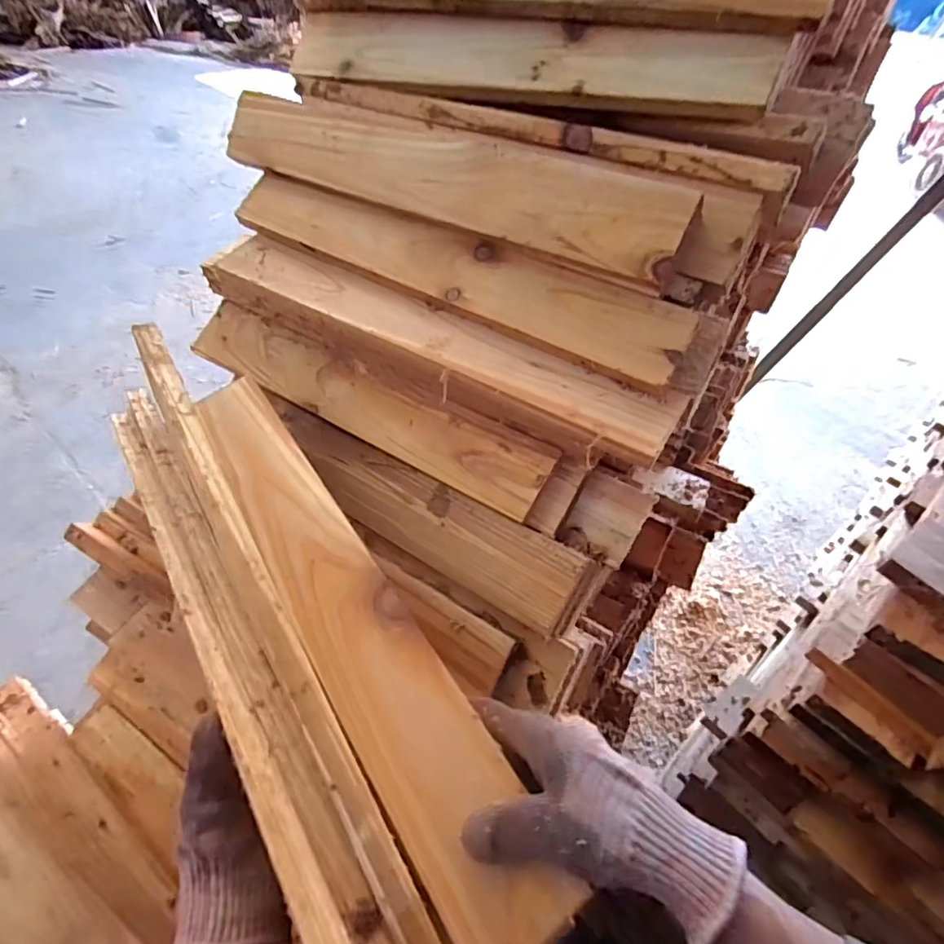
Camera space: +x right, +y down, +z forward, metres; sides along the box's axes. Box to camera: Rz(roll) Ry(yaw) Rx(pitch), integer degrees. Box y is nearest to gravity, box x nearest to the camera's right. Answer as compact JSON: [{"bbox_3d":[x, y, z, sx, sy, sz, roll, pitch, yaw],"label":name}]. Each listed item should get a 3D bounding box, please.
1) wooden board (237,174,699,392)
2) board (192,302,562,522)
[{"bbox_3d":[-0.035,-0.190,0.493,0.469,0.016,0.076,25,88,19],"label":"wooden board"},{"bbox_3d":[-0.120,-0.077,0.531,0.433,0.015,0.076,28,88,22],"label":"board"}]

